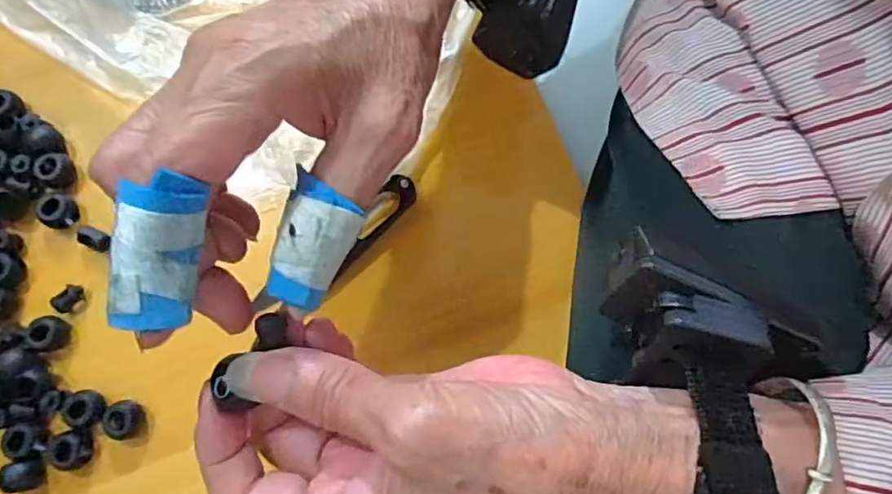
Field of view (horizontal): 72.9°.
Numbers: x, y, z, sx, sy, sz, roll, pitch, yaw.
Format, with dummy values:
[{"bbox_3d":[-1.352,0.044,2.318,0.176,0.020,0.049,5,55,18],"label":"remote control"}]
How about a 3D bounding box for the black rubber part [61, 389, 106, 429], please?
[{"bbox_3d":[-0.167,0.075,0.279,0.015,0.011,0.016,0,78,1],"label":"black rubber part"}]

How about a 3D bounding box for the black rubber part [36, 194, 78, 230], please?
[{"bbox_3d":[-0.190,-0.017,0.298,0.013,0.016,0.017,13,78,4],"label":"black rubber part"}]

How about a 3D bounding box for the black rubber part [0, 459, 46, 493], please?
[{"bbox_3d":[-0.191,0.103,0.273,0.014,0.012,0.013,0,78,1],"label":"black rubber part"}]

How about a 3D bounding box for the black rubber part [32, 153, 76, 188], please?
[{"bbox_3d":[-0.197,-0.038,0.303,0.014,0.015,0.014,-5,78,0],"label":"black rubber part"}]

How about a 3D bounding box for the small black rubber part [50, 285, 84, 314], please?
[{"bbox_3d":[-0.183,0.025,0.294,0.010,0.011,0.014,10,78,3],"label":"small black rubber part"}]

